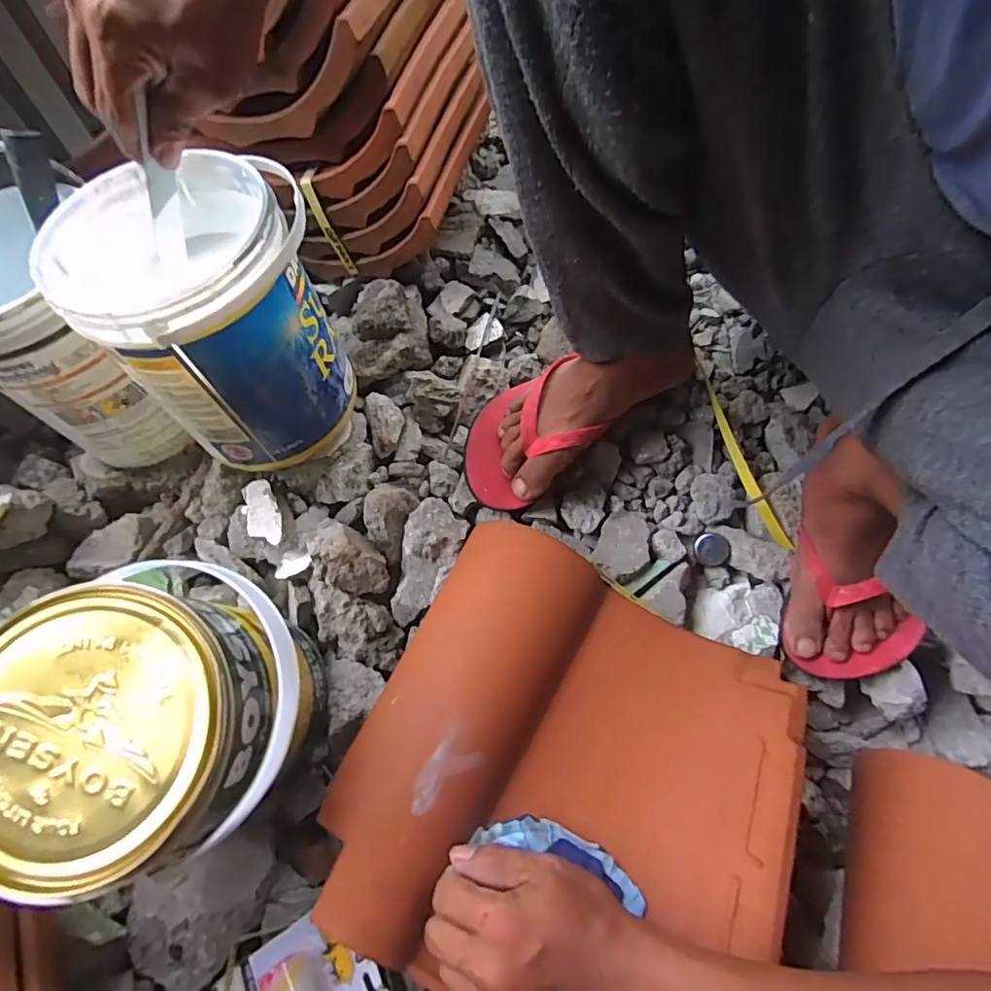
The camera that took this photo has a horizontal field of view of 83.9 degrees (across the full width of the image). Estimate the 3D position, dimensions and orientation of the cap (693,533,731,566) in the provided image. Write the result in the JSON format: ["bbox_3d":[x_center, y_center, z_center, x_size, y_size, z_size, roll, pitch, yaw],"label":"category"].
[{"bbox_3d":[0.218,0.055,0.557,0.033,0.012,0.032,-8,100,15],"label":"cap"}]

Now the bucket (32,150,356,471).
[{"bbox_3d":[-0.228,-0.148,0.469,0.185,0.192,0.172,32,70,10],"label":"bucket"}]

